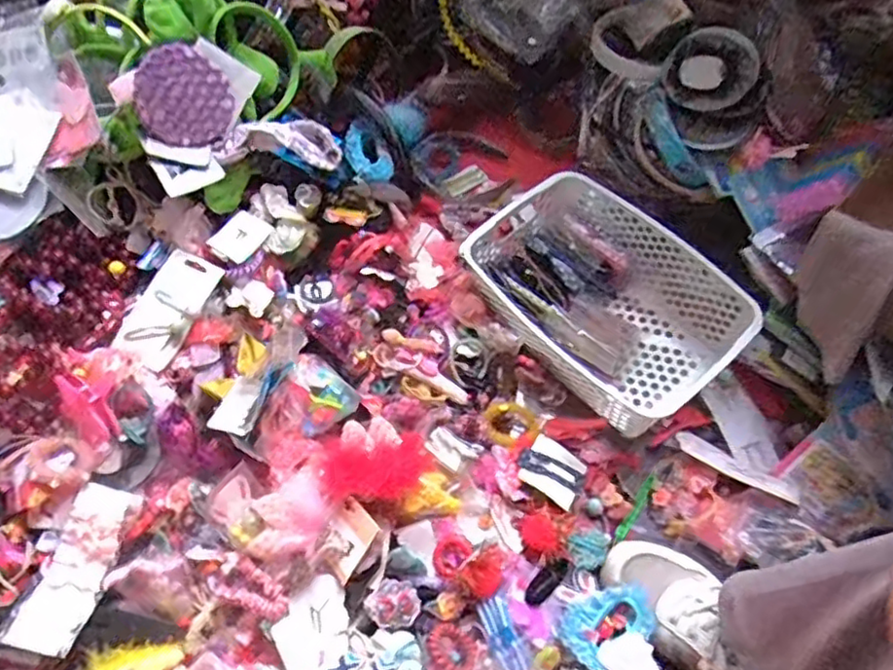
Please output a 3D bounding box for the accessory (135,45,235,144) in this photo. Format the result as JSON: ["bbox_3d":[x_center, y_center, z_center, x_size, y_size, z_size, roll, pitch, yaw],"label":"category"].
[{"bbox_3d":[-0.273,-0.248,0.694,0.093,0.096,0.010,-4,24,-30],"label":"accessory"}]

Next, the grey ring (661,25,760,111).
[{"bbox_3d":[0.291,-0.291,0.746,0.098,0.047,0.098,-2,81,13],"label":"grey ring"}]

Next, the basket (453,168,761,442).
[{"bbox_3d":[0.169,-0.048,0.768,0.198,0.088,0.312,-40,70,-22],"label":"basket"}]

